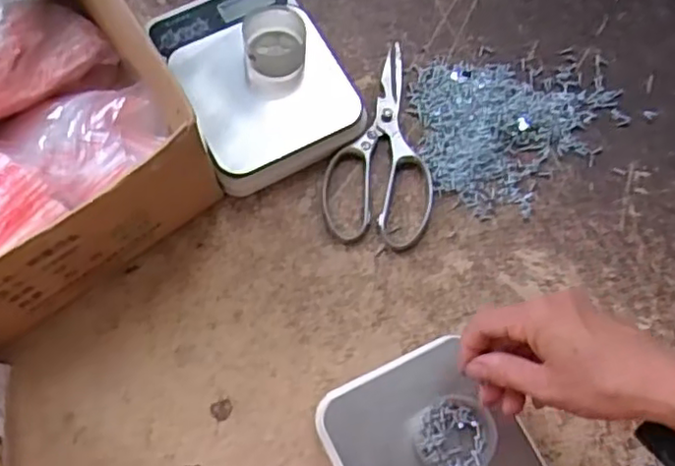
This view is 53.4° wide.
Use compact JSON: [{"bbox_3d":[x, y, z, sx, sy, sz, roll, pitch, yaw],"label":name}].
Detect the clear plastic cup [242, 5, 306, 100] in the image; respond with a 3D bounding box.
[{"bbox_3d":[-0.056,-0.163,0.603,0.055,0.042,0.068,-6,71,-5],"label":"clear plastic cup"}]

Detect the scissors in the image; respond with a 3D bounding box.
[{"bbox_3d":[0.043,-0.085,0.610,0.095,0.012,0.200,9,71,0],"label":"scissors"}]

